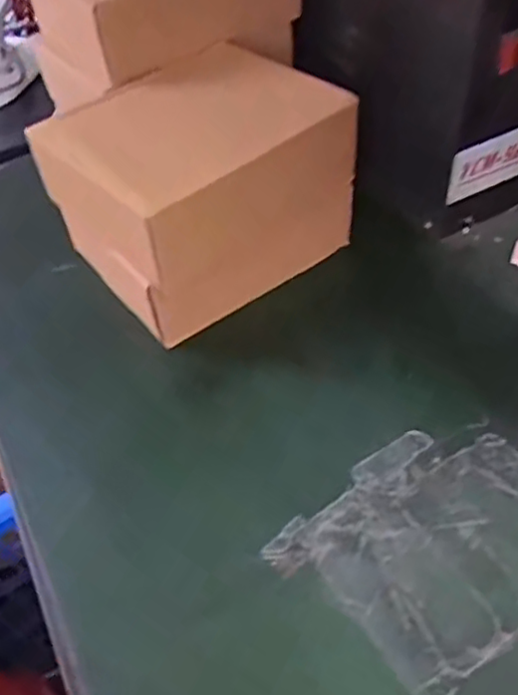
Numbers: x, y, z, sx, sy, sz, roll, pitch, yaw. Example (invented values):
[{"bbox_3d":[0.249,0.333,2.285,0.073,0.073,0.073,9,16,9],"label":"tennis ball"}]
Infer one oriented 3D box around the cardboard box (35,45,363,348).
[{"bbox_3d":[-0.038,-0.109,0.437,0.160,0.113,0.137,-35,54,-22],"label":"cardboard box"}]

